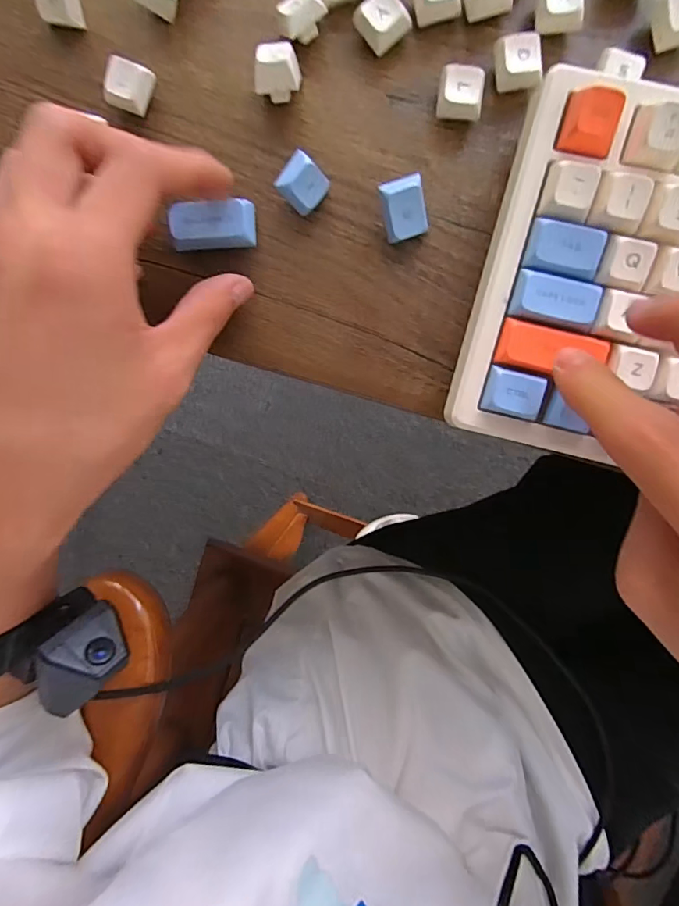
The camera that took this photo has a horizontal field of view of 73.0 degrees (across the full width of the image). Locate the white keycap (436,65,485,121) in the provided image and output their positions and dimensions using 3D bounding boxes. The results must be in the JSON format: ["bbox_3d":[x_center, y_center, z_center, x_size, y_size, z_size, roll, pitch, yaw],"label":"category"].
[{"bbox_3d":[0.050,-0.149,0.193,0.018,0.012,0.017,7,97,3],"label":"white keycap"}]

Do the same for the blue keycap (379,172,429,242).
[{"bbox_3d":[0.027,-0.104,0.195,0.019,0.010,0.024,-20,124,-2],"label":"blue keycap"}]

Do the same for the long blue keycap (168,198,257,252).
[{"bbox_3d":[-0.055,-0.100,0.203,0.035,0.017,0.017,-2,96,4],"label":"long blue keycap"}]

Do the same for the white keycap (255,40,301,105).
[{"bbox_3d":[-0.026,-0.161,0.195,0.017,0.017,0.020,4,97,4],"label":"white keycap"}]

